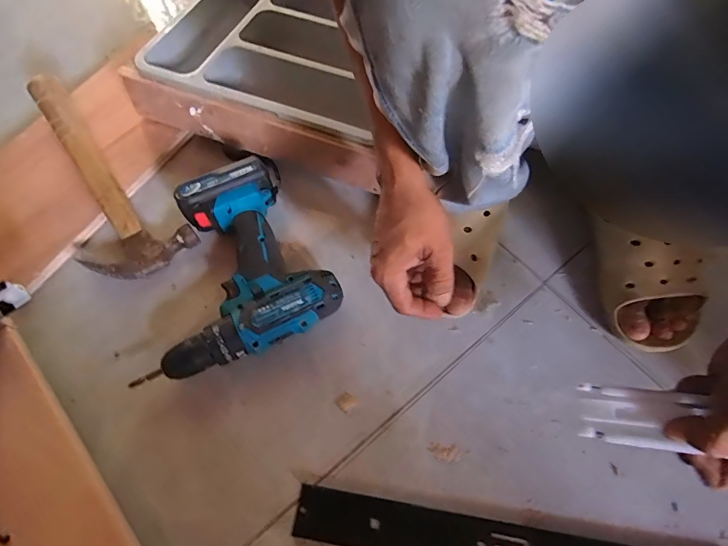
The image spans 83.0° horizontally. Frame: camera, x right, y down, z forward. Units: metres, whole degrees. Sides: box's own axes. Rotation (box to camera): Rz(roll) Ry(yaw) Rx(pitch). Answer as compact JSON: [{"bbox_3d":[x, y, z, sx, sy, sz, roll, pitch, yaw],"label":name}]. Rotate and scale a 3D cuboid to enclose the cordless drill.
[{"bbox_3d":[-0.161,-0.004,0.455,0.220,0.060,0.213,-26,67,-11],"label":"cordless drill"}]

